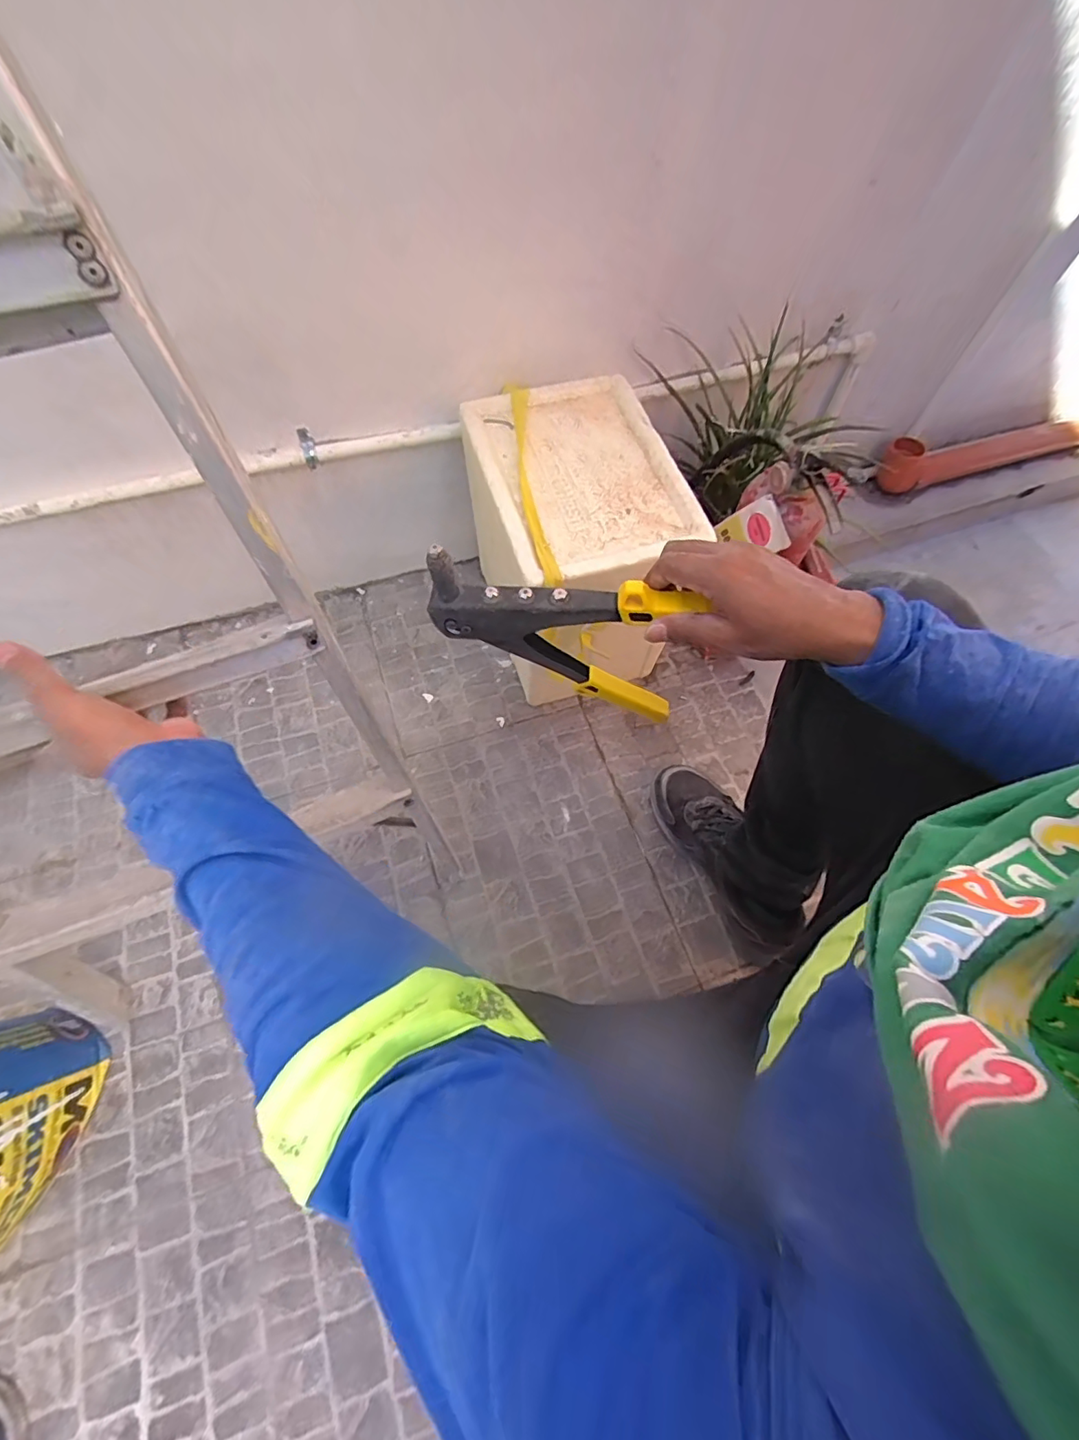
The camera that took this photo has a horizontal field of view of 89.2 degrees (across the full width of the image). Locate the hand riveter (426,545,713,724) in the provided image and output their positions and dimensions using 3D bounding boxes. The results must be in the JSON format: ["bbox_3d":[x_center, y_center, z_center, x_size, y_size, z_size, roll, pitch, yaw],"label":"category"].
[{"bbox_3d":[0.021,-0.062,0.457,0.205,0.167,0.025,6,66,0],"label":"hand riveter"}]

